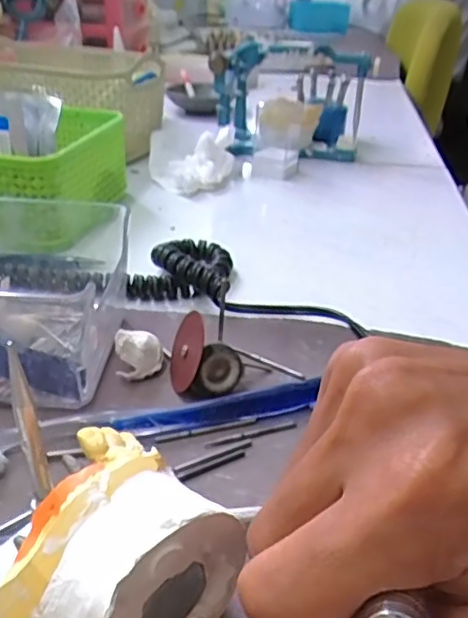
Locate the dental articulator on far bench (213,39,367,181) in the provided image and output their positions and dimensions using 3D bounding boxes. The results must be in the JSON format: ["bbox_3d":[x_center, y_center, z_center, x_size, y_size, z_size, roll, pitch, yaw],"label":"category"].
[{"bbox_3d":[0.055,-0.208,0.603,0.138,0.094,0.175,4,31,3],"label":"dental articulator on far bench"}]

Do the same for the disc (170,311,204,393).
[{"bbox_3d":[-0.022,0.020,0.282,0.004,0.032,0.036,17,32,-25],"label":"disc"}]

